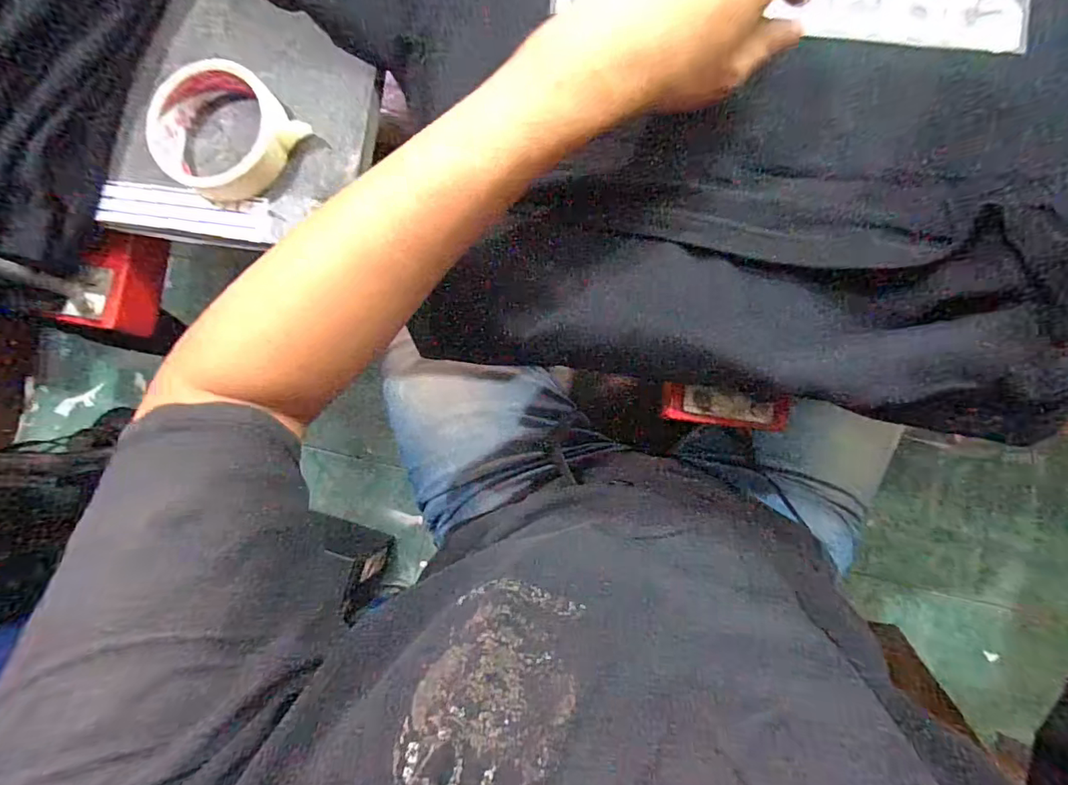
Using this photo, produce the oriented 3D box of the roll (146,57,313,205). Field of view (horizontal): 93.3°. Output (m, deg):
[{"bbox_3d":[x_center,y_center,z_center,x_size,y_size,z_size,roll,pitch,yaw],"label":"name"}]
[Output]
[{"bbox_3d":[-0.217,-0.181,0.353,0.087,0.030,0.086,0,87,6],"label":"roll"}]

